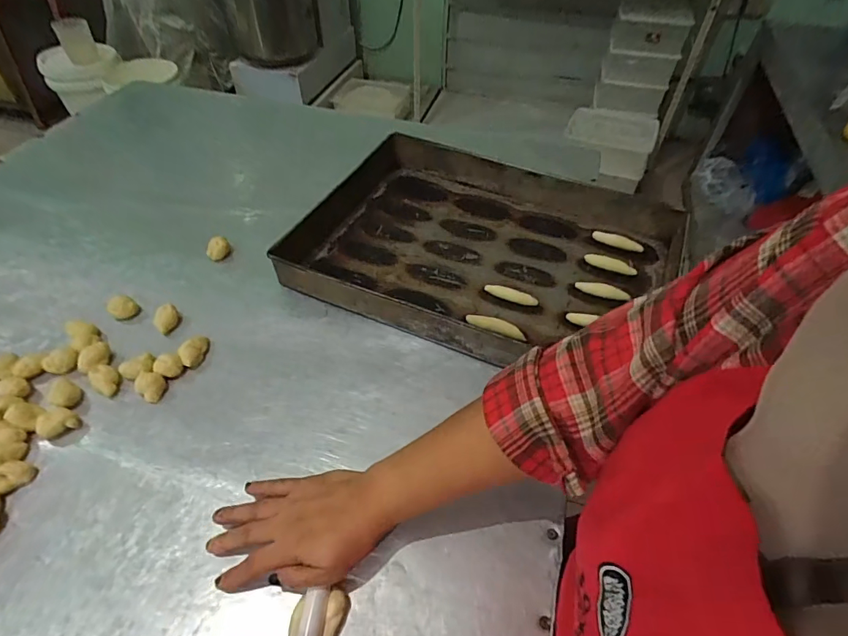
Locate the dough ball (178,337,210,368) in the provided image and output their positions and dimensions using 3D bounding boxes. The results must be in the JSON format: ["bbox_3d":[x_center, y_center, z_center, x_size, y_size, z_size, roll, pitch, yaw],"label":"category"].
[{"bbox_3d":[-0.282,0.042,0.568,0.030,0.019,0.036,-4,49,-3],"label":"dough ball"}]

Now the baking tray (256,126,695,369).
[{"bbox_3d":[0.097,-0.107,0.667,0.498,0.059,0.373,19,52,16],"label":"baking tray"}]

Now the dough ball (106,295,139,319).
[{"bbox_3d":[-0.396,-0.015,0.608,0.022,0.026,0.031,30,56,24],"label":"dough ball"}]

